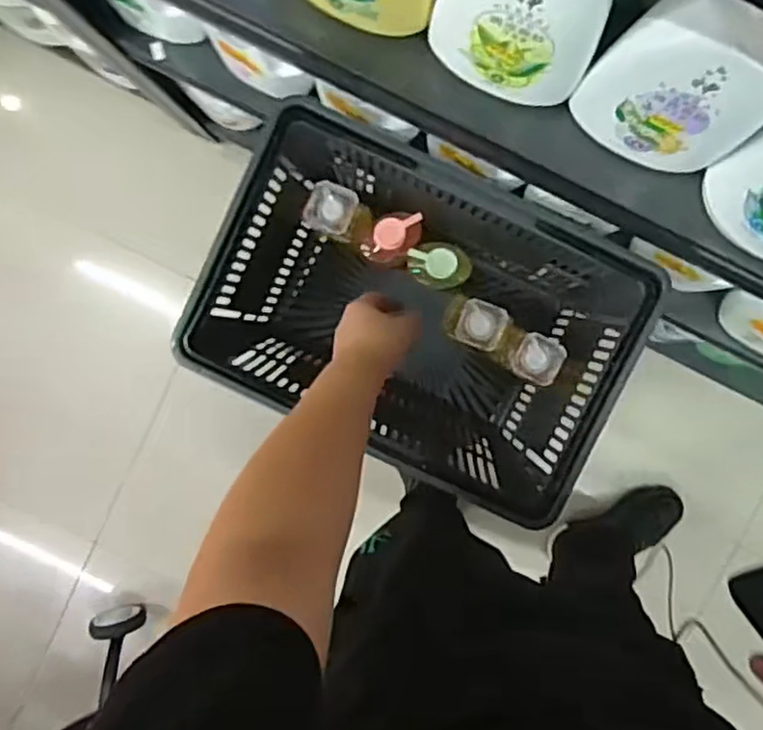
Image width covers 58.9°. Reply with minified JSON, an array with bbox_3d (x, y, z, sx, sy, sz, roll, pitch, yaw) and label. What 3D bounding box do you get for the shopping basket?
[{"bbox_3d":[0.047,-0.065,0.876,0.469,0.320,0.321,25,95,0],"label":"shopping basket"}]

